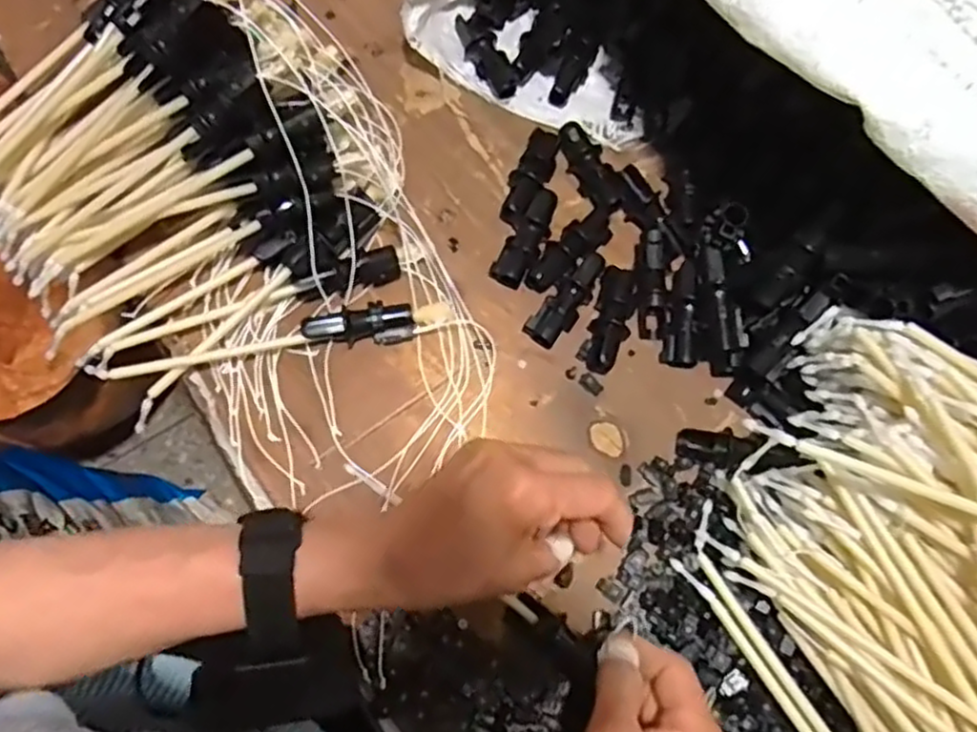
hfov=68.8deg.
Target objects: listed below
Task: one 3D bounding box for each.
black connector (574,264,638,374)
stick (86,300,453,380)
[{"bbox_3d":[0.078,-0.029,0.451,0.025,0.018,0.066,19,74,5],"label":"black connector"},{"bbox_3d":[-0.124,-0.017,0.425,0.201,0.029,0.021,-11,74,-4],"label":"stick"}]

